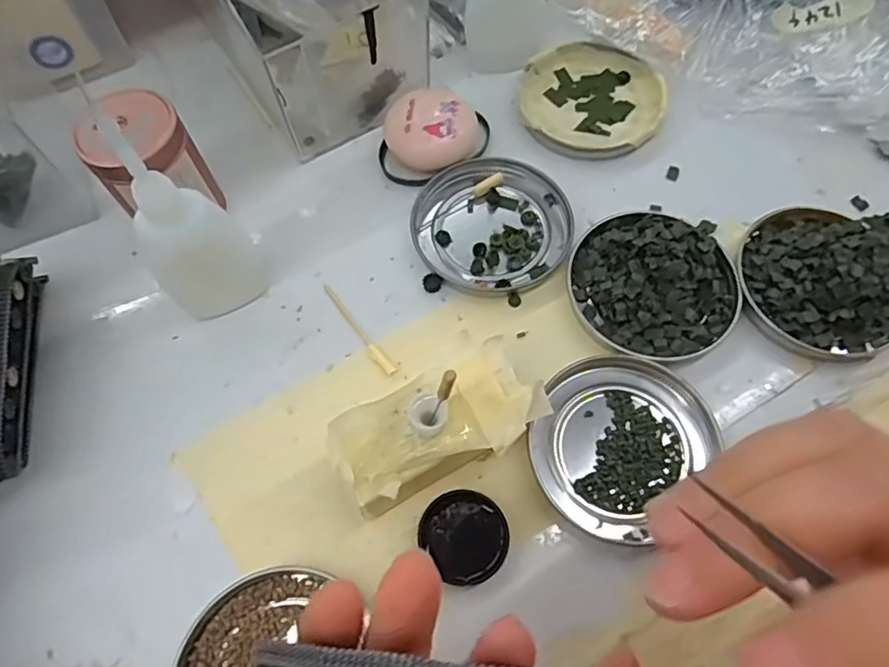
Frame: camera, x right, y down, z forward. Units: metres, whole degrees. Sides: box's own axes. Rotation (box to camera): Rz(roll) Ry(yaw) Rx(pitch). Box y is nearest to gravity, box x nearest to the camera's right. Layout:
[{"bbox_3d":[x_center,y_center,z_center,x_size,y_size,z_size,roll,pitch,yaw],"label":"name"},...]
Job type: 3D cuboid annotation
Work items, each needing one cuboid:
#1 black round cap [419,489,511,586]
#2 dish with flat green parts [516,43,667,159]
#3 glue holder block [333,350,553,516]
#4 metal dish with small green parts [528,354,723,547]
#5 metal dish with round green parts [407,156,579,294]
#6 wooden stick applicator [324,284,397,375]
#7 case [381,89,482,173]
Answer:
[{"bbox_3d":[0.009,0.082,0.242,0.033,0.004,0.036,-1,65,1],"label":"black round cap"},{"bbox_3d":[0.081,-0.132,0.334,0.079,0.009,0.076,-1,65,1],"label":"dish with flat green parts"},{"bbox_3d":[0.000,0.040,0.241,0.083,0.040,0.039,-25,67,-10],"label":"glue holder block"},{"bbox_3d":[0.073,0.044,0.253,0.067,0.008,0.075,37,72,17],"label":"metal dish with small green parts"},{"bbox_3d":[0.024,-0.056,0.302,0.078,0.008,0.076,-1,65,1],"label":"metal dish with round green parts"},{"bbox_3d":[-0.042,-0.002,0.283,0.006,0.004,0.058,-36,70,-14],"label":"wooden stick applicator"},{"bbox_3d":[-0.007,-0.107,0.317,0.046,0.023,0.042,-1,65,1],"label":"case"}]

